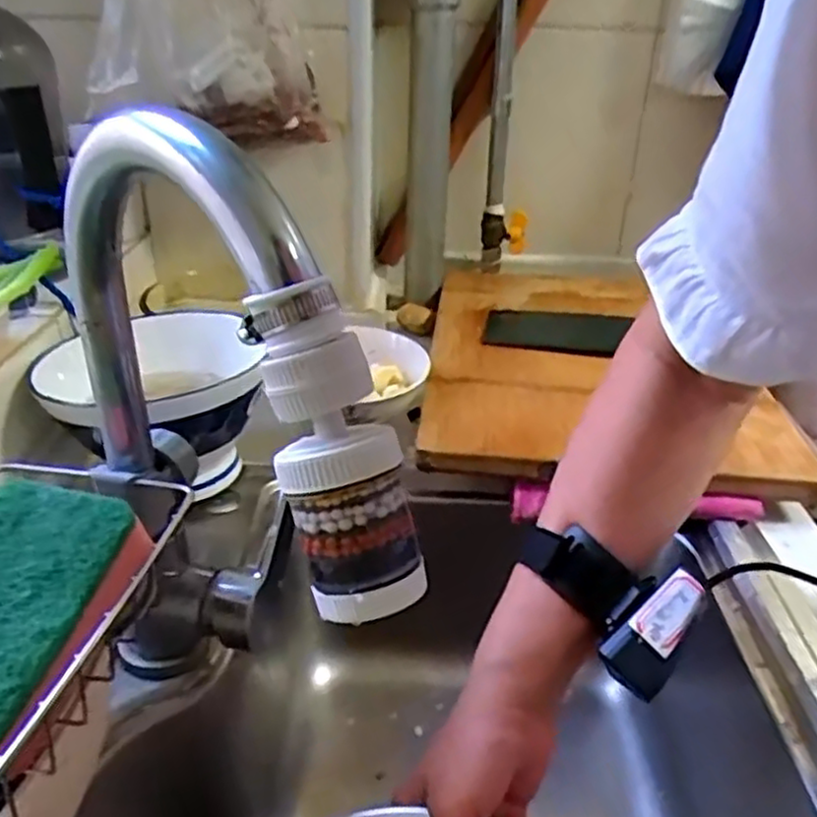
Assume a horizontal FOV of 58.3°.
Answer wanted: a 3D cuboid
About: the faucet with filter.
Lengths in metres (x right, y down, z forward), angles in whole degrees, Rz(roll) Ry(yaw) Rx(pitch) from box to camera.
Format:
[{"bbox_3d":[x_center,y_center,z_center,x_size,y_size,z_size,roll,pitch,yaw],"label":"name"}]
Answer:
[{"bbox_3d":[-0.081,0.040,0.316,0.092,0.304,0.216,-11,33,-23],"label":"faucet with filter"}]

